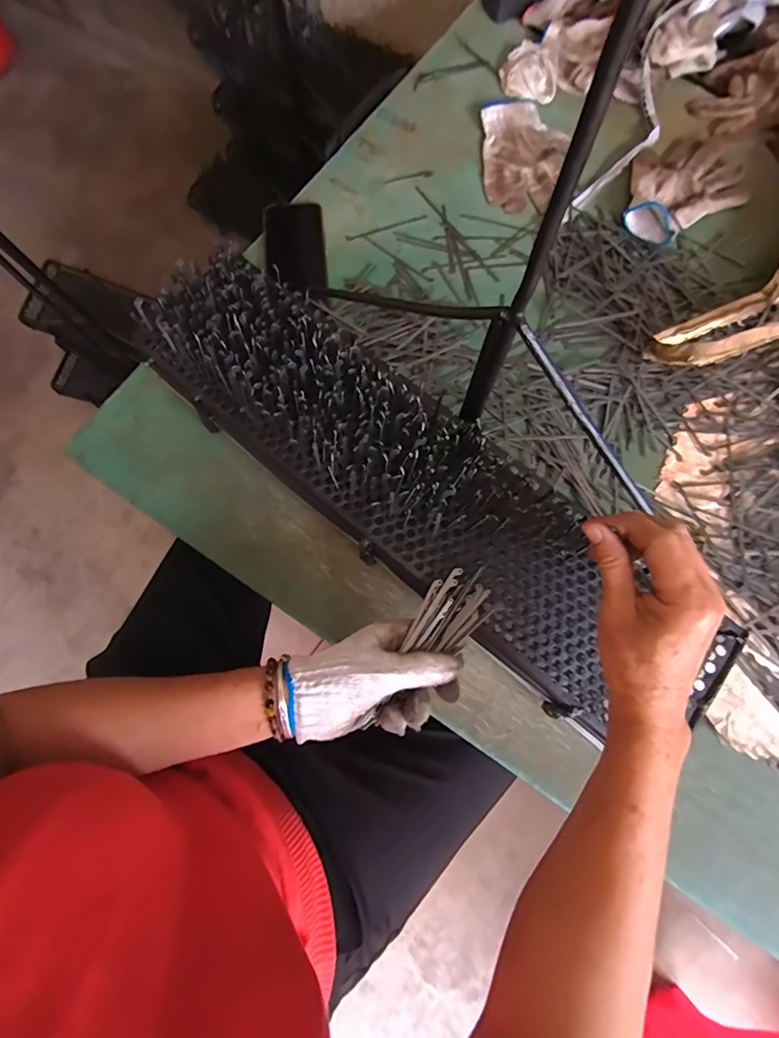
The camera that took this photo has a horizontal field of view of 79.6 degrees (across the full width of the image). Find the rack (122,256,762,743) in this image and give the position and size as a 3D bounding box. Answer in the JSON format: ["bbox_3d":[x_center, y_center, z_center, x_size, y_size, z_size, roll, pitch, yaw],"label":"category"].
[{"bbox_3d":[-0.001,-0.045,0.416,0.522,0.076,0.130,40,78,4],"label":"rack"}]

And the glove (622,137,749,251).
[{"bbox_3d":[0.370,-0.429,0.597,0.184,0.024,0.123,-33,78,-9],"label":"glove"}]

